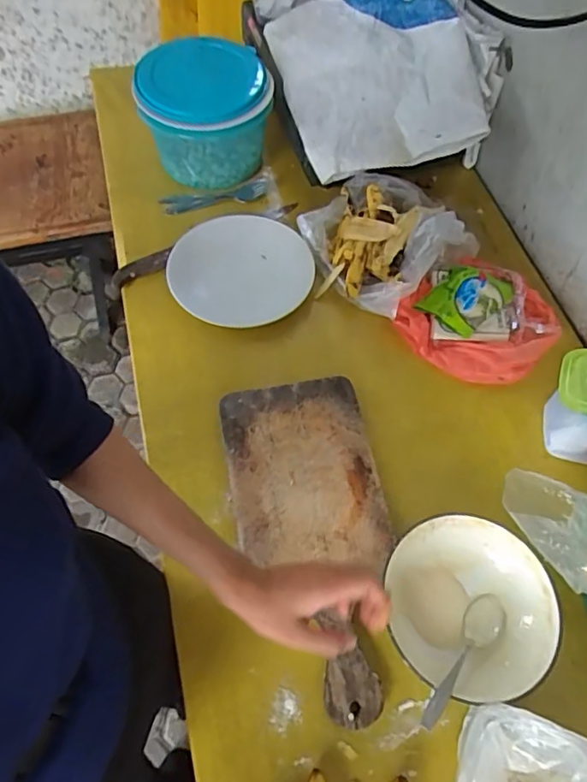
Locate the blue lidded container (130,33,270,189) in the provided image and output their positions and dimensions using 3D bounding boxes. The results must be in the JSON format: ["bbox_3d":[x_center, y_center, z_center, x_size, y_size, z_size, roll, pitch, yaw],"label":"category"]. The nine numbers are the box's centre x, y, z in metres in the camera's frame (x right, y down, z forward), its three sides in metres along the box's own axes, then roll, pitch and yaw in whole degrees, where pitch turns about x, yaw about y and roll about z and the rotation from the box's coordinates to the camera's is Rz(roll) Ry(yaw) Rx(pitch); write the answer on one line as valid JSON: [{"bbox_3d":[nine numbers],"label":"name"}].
[{"bbox_3d":[-0.130,-0.430,0.873,0.192,0.137,0.182,3,60,1],"label":"blue lidded container"}]

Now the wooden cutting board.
[{"bbox_3d":[0.024,0.153,0.617,0.165,0.019,0.364,-10,61,-6],"label":"wooden cutting board"}]

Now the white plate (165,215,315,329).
[{"bbox_3d":[-0.073,-0.170,0.780,0.193,0.039,0.176,-3,69,7],"label":"white plate"}]

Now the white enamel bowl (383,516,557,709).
[{"bbox_3d":[0.176,0.218,0.566,0.155,0.053,0.164,0,60,0],"label":"white enamel bowl"}]

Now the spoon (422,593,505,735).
[{"bbox_3d":[0.166,0.257,0.540,0.034,0.018,0.158,36,45,18],"label":"spoon"}]

